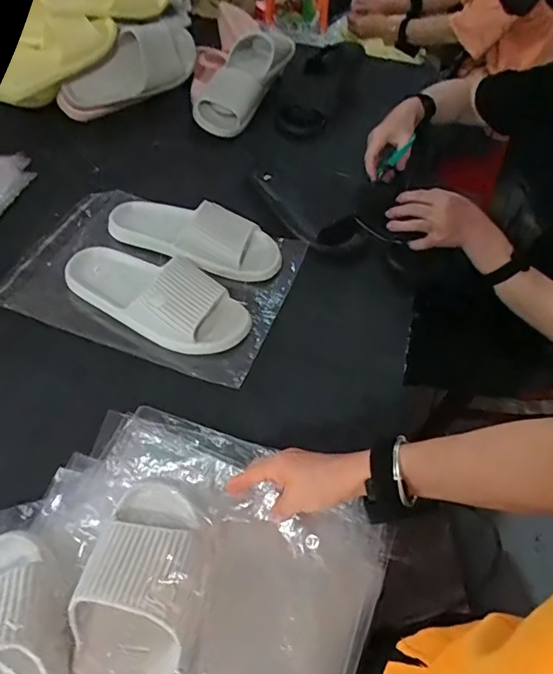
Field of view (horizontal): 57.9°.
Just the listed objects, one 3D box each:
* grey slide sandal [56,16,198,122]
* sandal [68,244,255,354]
[{"bbox_3d":[-0.308,-0.554,1.031,0.303,0.118,0.070,-34,60,-6],"label":"grey slide sandal"},{"bbox_3d":[-0.169,-0.069,0.698,0.269,0.061,0.116,29,56,17],"label":"sandal"}]

